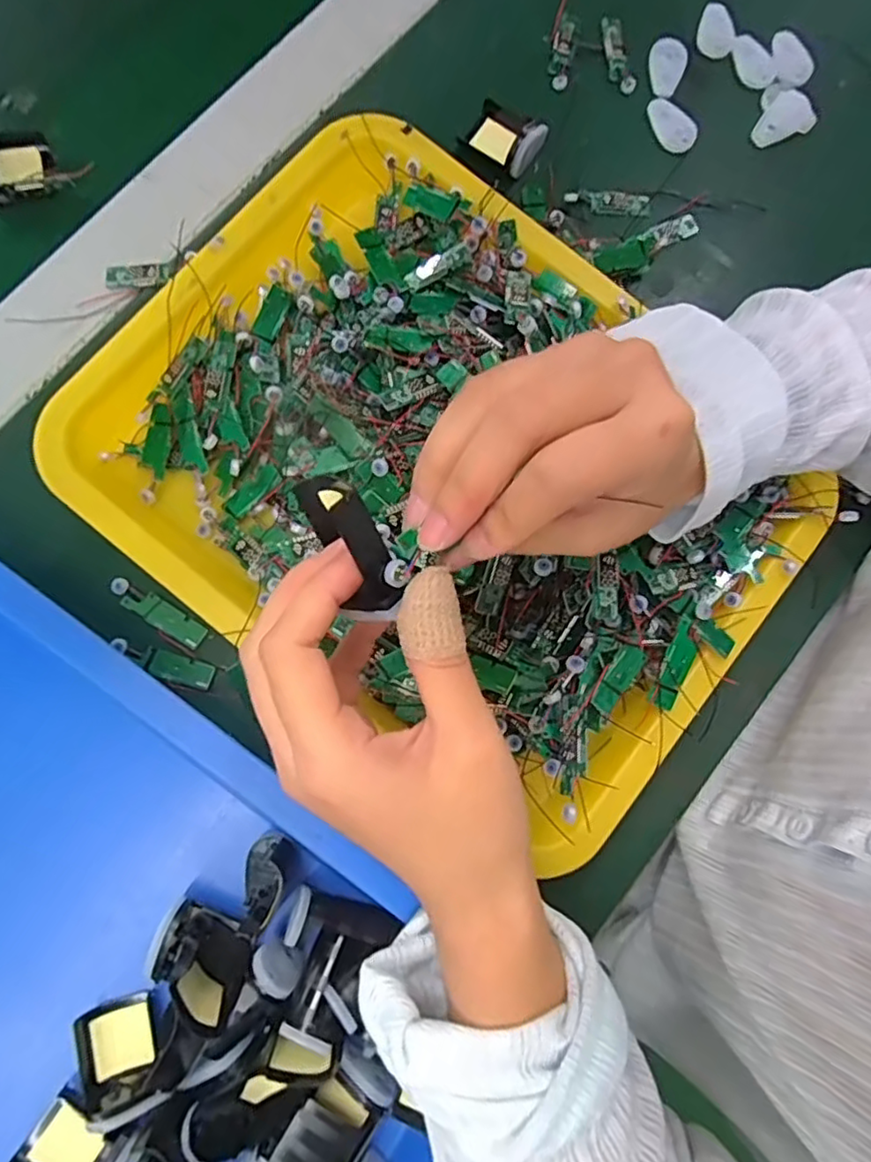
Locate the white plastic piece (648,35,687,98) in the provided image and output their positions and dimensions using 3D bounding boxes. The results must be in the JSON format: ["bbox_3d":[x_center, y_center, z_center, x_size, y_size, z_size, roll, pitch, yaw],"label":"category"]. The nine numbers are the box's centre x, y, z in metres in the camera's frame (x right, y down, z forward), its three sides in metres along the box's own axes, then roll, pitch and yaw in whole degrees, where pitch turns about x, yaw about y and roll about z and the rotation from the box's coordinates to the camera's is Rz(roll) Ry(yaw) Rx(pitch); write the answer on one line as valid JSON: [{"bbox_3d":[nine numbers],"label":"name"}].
[{"bbox_3d":[0.141,-0.314,0.376,0.021,0.006,0.038,12,81,-2],"label":"white plastic piece"}]

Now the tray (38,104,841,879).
[{"bbox_3d":[0.002,-0.060,0.306,0.340,0.045,0.259,39,81,2],"label":"tray"}]

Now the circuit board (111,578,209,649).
[{"bbox_3d":[-0.140,0.015,0.311,0.053,0.009,0.013,32,80,1],"label":"circuit board"}]

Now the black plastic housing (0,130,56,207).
[{"bbox_3d":[-0.239,-0.235,0.341,0.042,0.024,0.041,-15,83,-6],"label":"black plastic housing"}]

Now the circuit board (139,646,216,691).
[{"bbox_3d":[-0.129,0.044,0.308,0.036,0.005,0.013,18,80,-1],"label":"circuit board"}]

